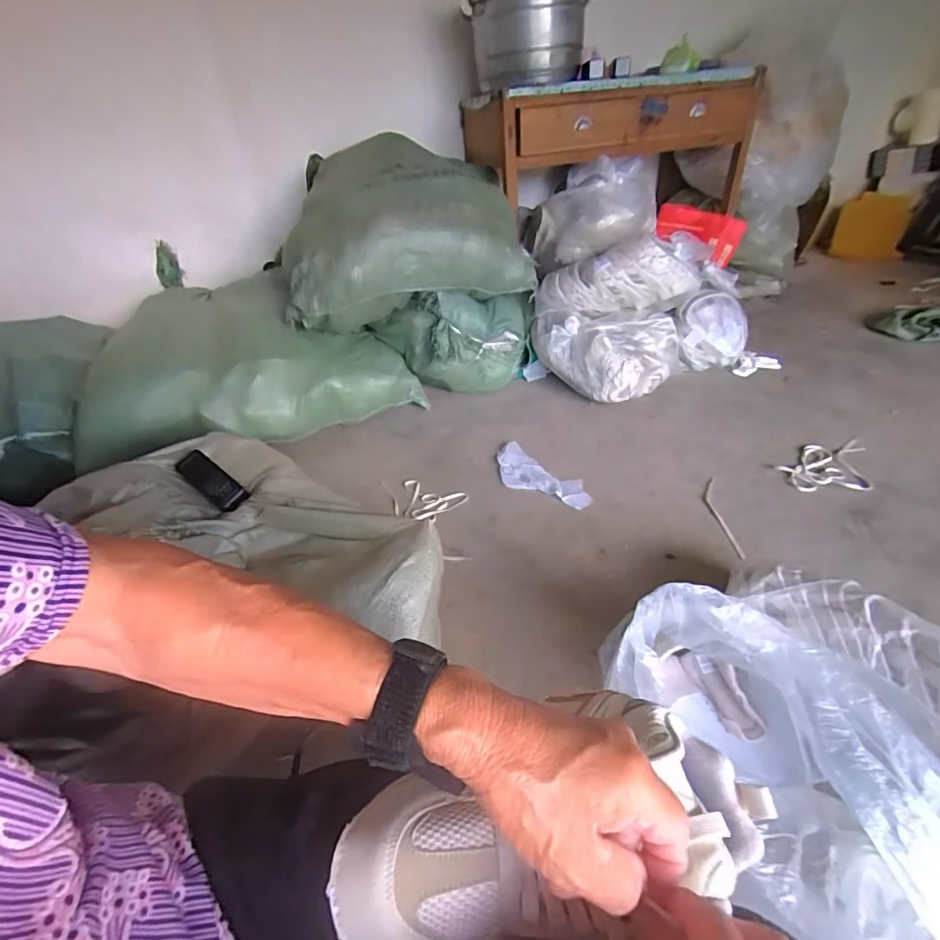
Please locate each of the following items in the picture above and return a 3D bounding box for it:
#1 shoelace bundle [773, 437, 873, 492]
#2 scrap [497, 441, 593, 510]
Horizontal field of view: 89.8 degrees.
[{"bbox_3d":[0.843,-0.007,1.116,0.229,0.019,0.168,-4,36,3],"label":"shoelace bundle"},{"bbox_3d":[0.167,0.017,1.168,0.132,0.031,0.290,-32,43,-31],"label":"scrap"}]

